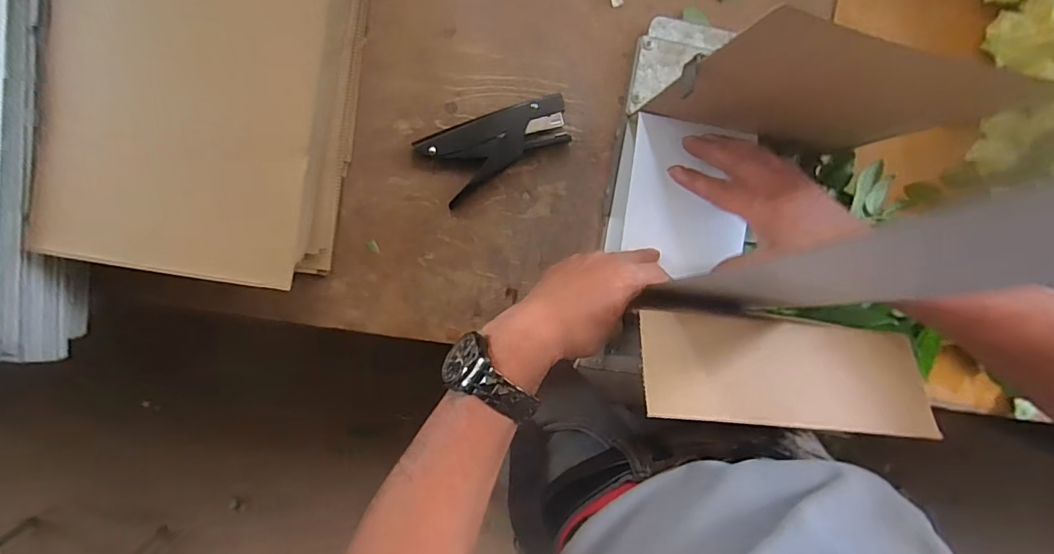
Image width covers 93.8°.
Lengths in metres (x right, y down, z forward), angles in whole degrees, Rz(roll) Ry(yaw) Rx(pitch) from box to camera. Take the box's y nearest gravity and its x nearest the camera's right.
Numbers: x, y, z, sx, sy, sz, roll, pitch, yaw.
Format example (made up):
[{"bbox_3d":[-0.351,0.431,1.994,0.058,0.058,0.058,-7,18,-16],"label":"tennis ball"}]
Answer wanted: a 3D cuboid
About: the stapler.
[{"bbox_3d":[-0.030,-0.139,0.501,0.144,0.028,0.067,-29,97,-3],"label":"stapler"}]

